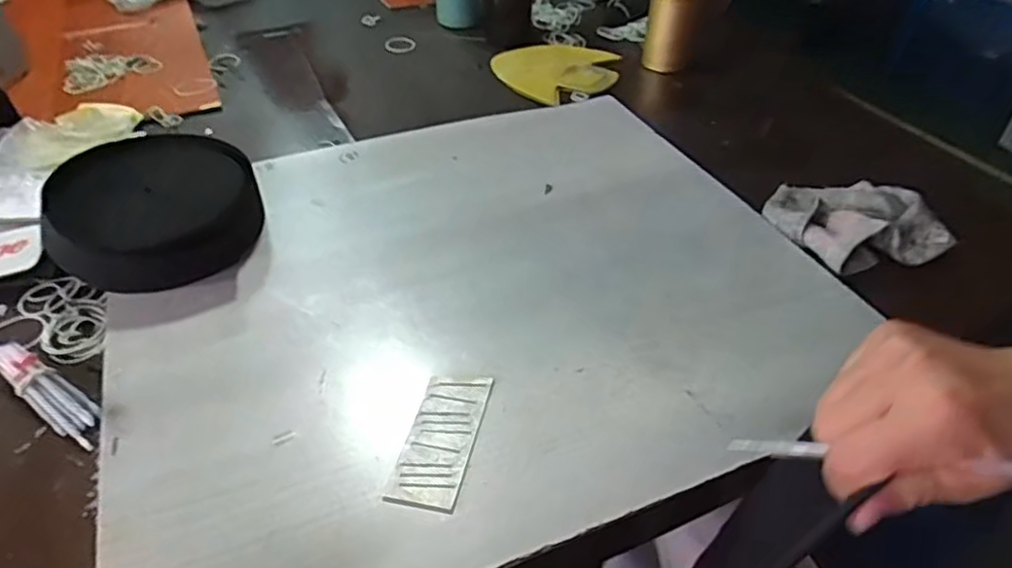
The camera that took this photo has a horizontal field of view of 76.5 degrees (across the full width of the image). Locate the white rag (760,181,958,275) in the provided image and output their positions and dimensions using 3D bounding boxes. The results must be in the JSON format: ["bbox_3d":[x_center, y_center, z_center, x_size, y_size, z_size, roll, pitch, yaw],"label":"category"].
[{"bbox_3d":[0.346,-0.071,0.647,0.132,0.043,0.148,-14,42,-16],"label":"white rag"}]

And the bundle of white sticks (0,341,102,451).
[{"bbox_3d":[-0.368,0.079,0.507,0.157,0.013,0.029,23,46,25],"label":"bundle of white sticks"}]

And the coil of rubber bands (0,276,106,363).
[{"bbox_3d":[-0.394,0.030,0.570,0.110,0.007,0.086,7,41,8],"label":"coil of rubber bands"}]

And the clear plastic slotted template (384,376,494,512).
[{"bbox_3d":[-0.048,0.112,0.477,0.050,0.004,0.115,8,41,10],"label":"clear plastic slotted template"}]

